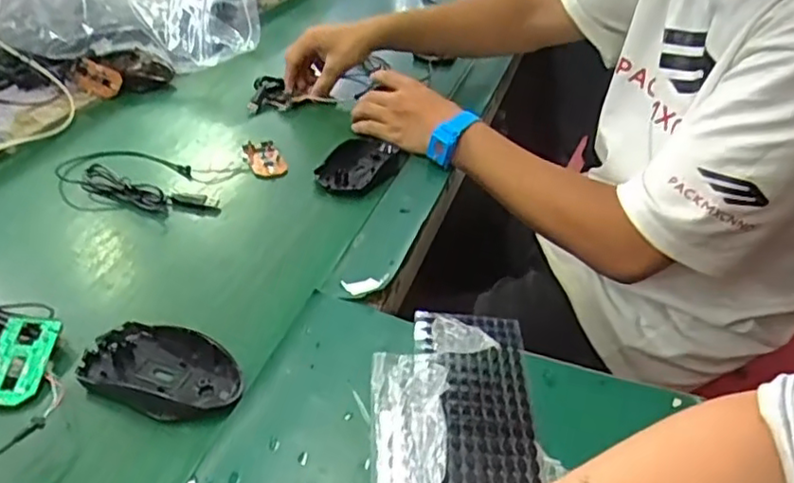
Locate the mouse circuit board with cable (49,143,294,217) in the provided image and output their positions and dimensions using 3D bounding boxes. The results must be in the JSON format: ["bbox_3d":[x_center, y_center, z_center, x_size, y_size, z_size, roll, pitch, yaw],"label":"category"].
[{"bbox_3d":[-0.229,-0.071,0.670,0.221,0.019,0.133,-5,36,-9],"label":"mouse circuit board with cable"}]

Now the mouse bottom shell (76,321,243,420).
[{"bbox_3d":[-0.164,0.088,0.450,0.113,0.024,0.069,18,38,22],"label":"mouse bottom shell"}]

